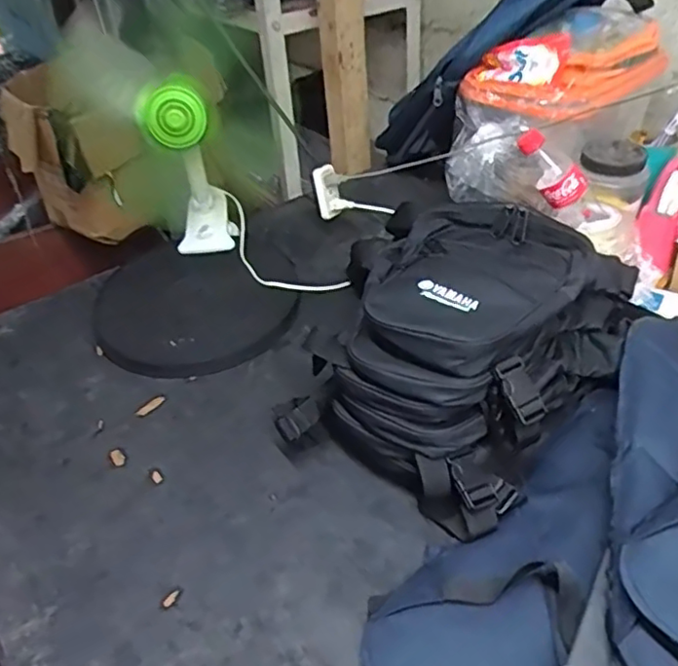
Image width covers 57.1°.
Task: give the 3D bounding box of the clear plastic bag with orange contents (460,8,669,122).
[{"bbox_3d":[0.330,-0.406,0.922,0.213,0.083,0.265,28,50,35],"label":"clear plastic bag with orange contents"}]

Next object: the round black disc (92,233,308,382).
[{"bbox_3d":[-0.194,-0.045,0.870,0.268,0.030,0.276,-8,39,-2],"label":"round black disc"}]

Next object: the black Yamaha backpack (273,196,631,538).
[{"bbox_3d":[0.128,0.003,0.664,0.269,0.159,0.350,23,47,32],"label":"black Yamaha backpack"}]

